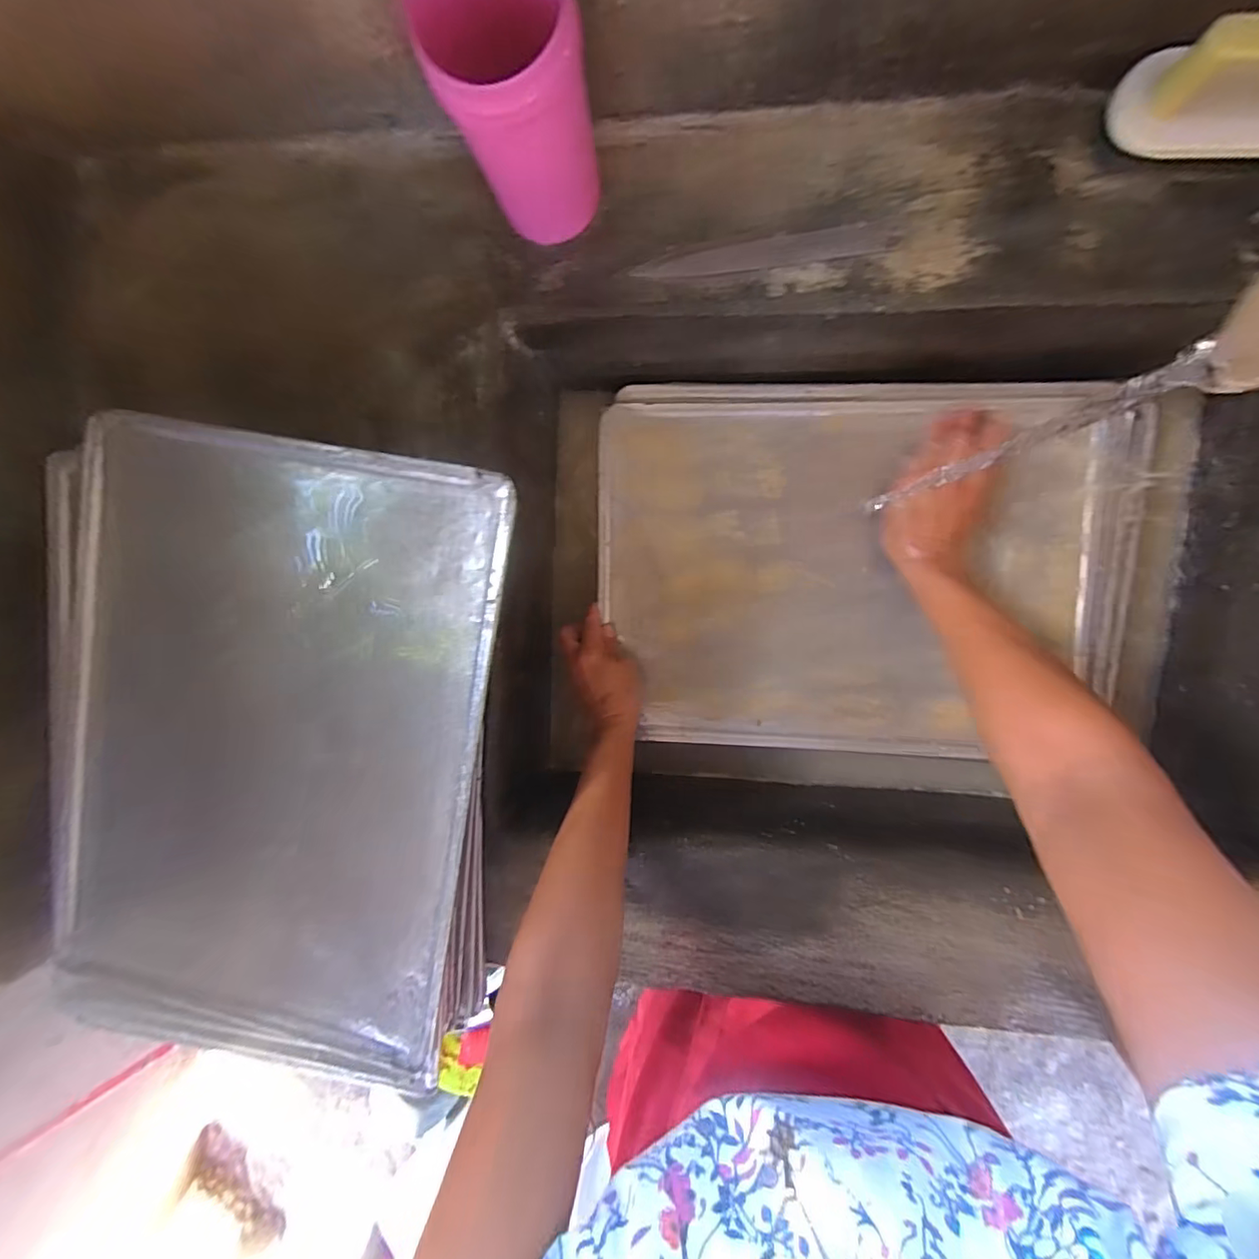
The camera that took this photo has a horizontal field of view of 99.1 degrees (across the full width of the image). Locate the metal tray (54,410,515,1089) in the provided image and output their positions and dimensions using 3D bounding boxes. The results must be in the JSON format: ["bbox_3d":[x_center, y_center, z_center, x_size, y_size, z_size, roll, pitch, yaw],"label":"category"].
[{"bbox_3d":[-0.278,0.102,0.415,0.330,0.025,0.476,10,97,6],"label":"metal tray"}]

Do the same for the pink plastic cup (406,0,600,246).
[{"bbox_3d":[-0.062,-0.322,0.343,0.083,0.158,0.070,-20,94,9],"label":"pink plastic cup"}]

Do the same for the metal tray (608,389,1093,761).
[{"bbox_3d":[0.180,-0.045,0.506,0.419,0.029,0.325,3,97,7],"label":"metal tray"}]

